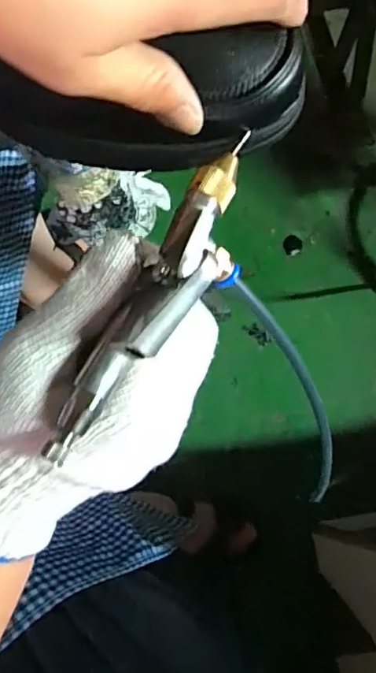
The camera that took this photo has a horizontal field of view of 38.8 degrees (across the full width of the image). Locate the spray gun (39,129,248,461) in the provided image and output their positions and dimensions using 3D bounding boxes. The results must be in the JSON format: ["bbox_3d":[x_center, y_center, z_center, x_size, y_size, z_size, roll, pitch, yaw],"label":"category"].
[{"bbox_3d":[-0.007,-0.016,0.193,0.030,0.042,0.132,30,73,5],"label":"spray gun"}]

